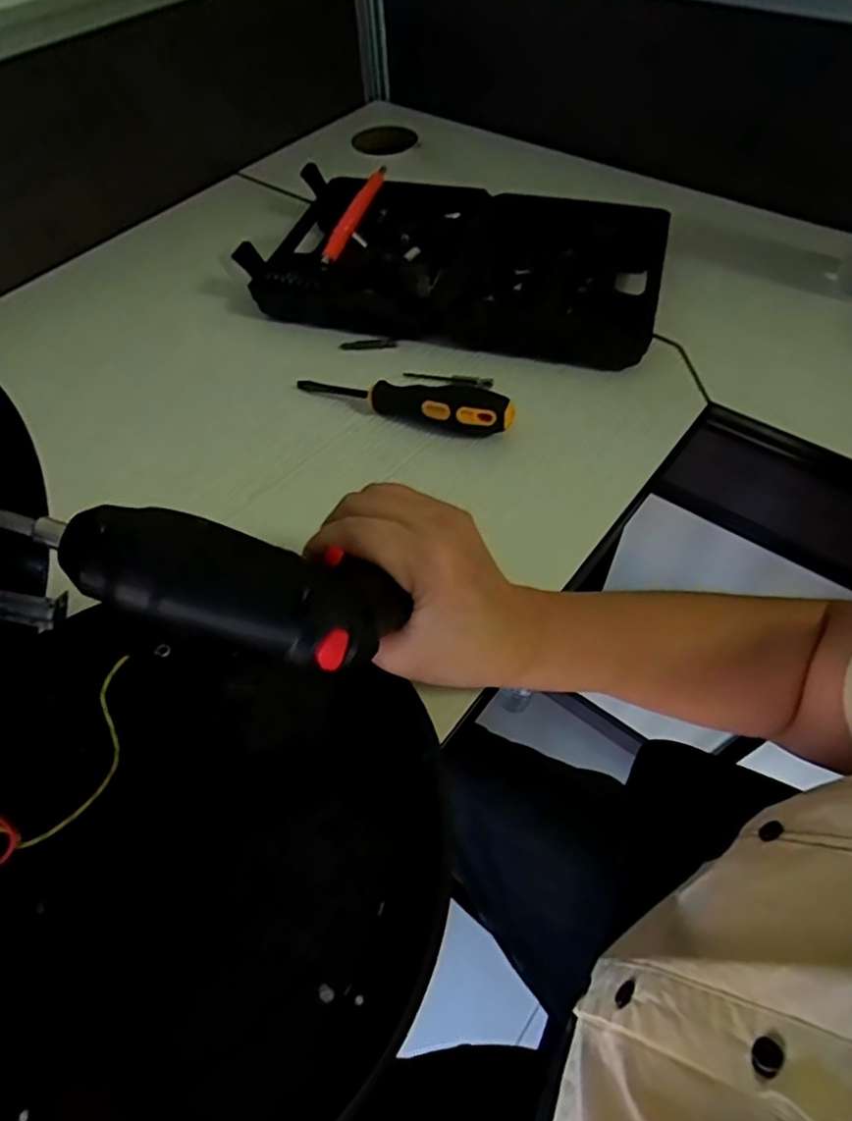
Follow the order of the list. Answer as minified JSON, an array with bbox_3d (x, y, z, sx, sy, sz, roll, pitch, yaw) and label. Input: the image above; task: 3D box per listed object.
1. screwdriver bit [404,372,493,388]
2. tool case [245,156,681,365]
[{"bbox_3d":[0.017,-0.144,0.483,0.071,0.004,0.008,11,56,10],"label":"screwdriver bit"},{"bbox_3d":[0.027,-0.270,0.551,0.347,0.036,0.204,13,57,12],"label":"tool case"}]

